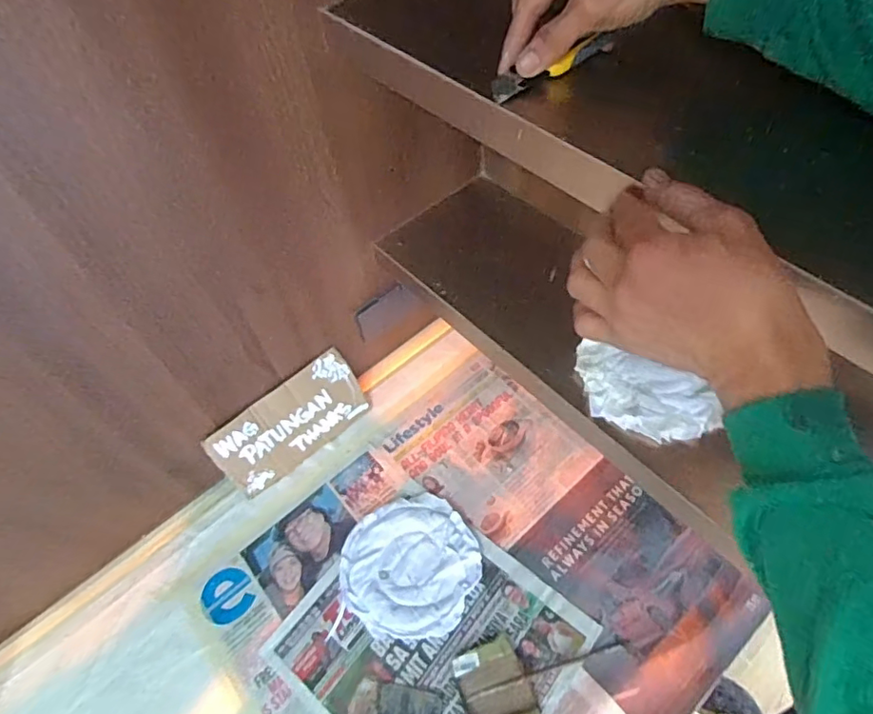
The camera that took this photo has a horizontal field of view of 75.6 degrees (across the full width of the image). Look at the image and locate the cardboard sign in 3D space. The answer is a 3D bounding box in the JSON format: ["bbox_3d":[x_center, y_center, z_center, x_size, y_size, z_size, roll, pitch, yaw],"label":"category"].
[{"bbox_3d":[-0.203,0.091,0.798,0.218,0.121,0.010,-39,33,-18],"label":"cardboard sign"}]

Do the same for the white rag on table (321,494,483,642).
[{"bbox_3d":[-0.035,0.263,0.721,0.175,0.023,0.166,0,56,5],"label":"white rag on table"}]

